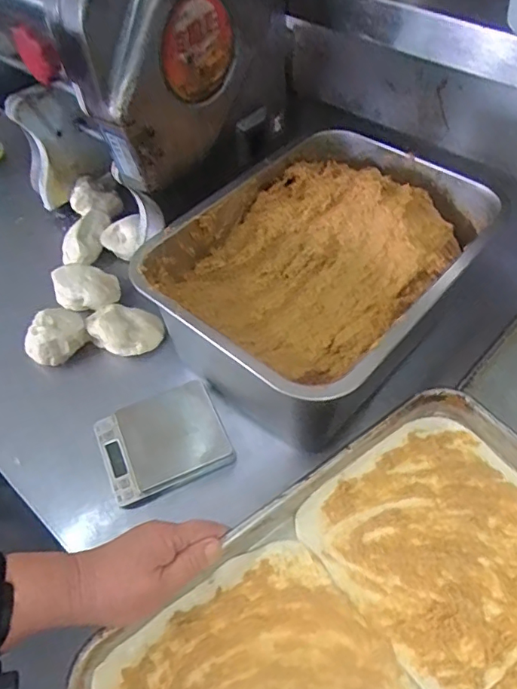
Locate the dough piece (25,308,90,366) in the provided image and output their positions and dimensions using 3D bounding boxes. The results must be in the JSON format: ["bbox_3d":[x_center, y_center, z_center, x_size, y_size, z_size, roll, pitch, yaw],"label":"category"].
[{"bbox_3d":[-0.245,-0.013,0.623,0.061,0.037,0.073,33,61,25],"label":"dough piece"}]

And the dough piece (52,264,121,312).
[{"bbox_3d":[-0.224,-0.074,0.671,0.085,0.039,0.064,-1,52,2],"label":"dough piece"}]

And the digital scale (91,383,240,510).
[{"bbox_3d":[-0.101,0.100,0.546,0.122,0.022,0.104,-23,55,-14],"label":"digital scale"}]

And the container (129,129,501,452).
[{"bbox_3d":[0.074,-0.071,0.581,0.254,0.143,0.341,35,62,26],"label":"container"}]

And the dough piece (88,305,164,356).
[{"bbox_3d":[-0.162,-0.021,0.632,0.080,0.038,0.062,21,56,18],"label":"dough piece"}]

